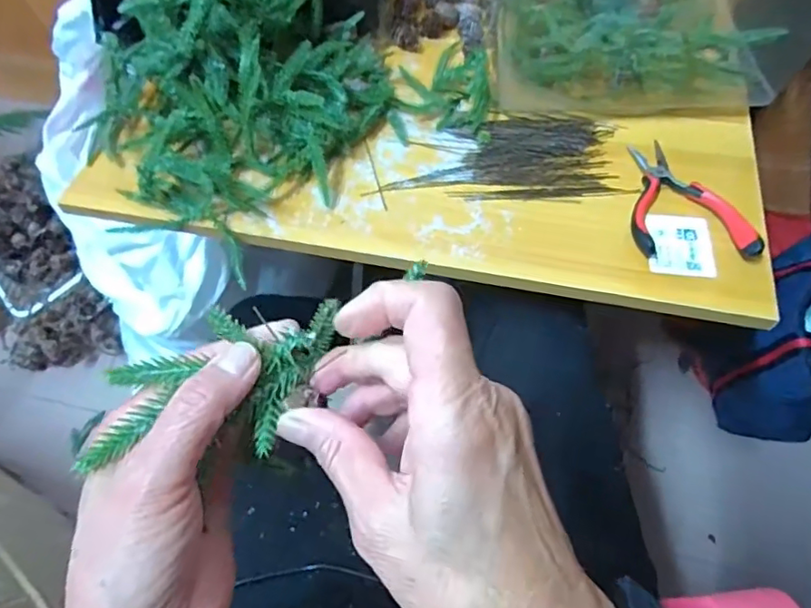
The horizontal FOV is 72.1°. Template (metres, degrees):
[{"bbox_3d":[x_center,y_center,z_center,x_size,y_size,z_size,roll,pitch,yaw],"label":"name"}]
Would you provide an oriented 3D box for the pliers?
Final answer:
[{"bbox_3d":[0.234,-0.093,0.464,0.090,0.019,0.125,5,58,5],"label":"pliers"}]

